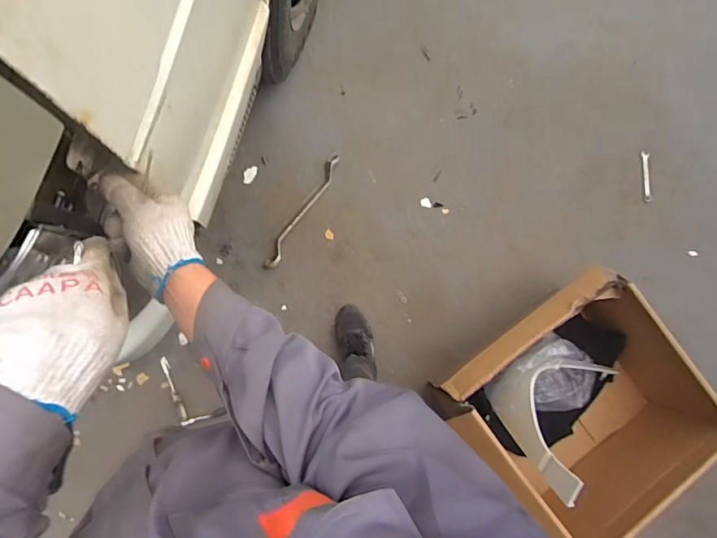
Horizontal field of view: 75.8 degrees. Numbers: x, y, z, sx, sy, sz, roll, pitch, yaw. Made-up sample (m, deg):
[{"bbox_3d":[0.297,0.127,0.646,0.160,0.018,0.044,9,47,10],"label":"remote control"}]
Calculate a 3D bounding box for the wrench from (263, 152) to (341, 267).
[{"bbox_3d":[-0.165,-0.175,1.382,0.043,0.016,0.403,32,82,-3],"label":"wrench"}]

